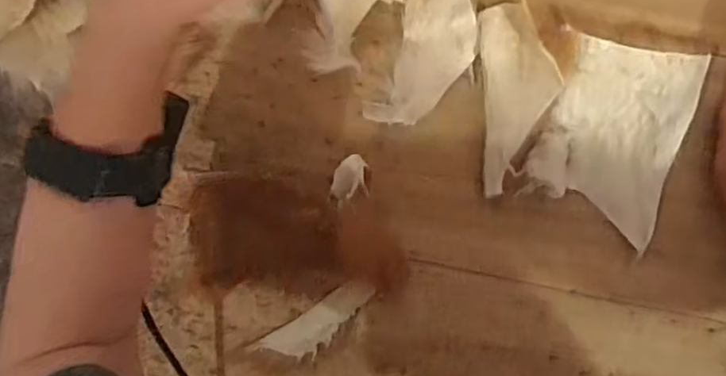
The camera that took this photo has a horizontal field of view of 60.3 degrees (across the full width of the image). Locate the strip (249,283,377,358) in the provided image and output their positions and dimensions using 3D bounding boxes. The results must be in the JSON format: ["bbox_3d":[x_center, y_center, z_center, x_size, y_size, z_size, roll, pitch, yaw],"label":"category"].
[{"bbox_3d":[-0.032,0.097,0.439,0.093,0.005,0.027,-34,93,10],"label":"strip"}]

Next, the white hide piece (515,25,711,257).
[{"bbox_3d":[0.152,-0.031,0.389,0.093,0.022,0.118,12,99,5],"label":"white hide piece"}]

